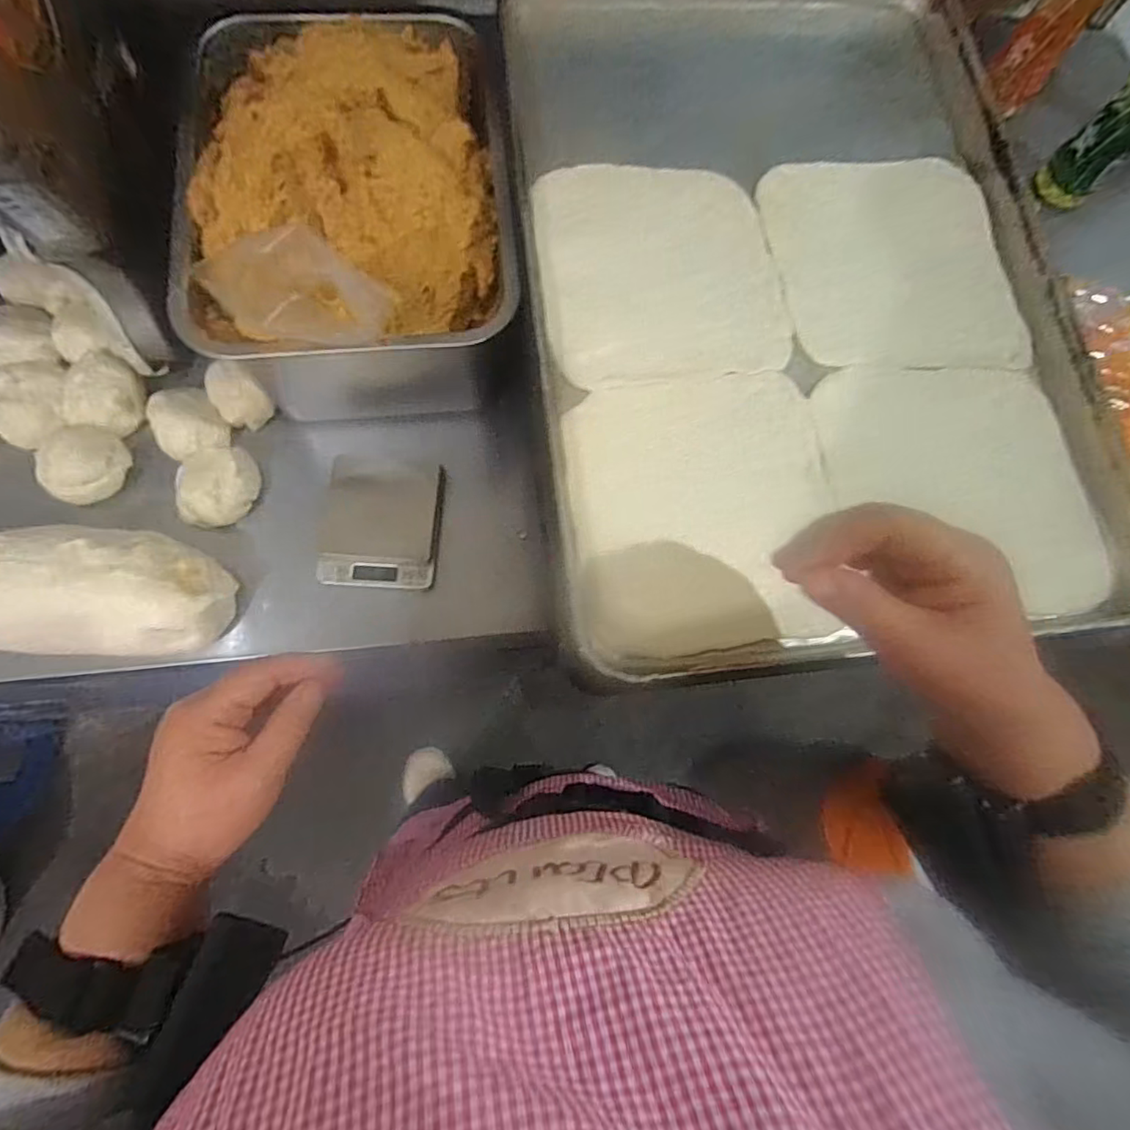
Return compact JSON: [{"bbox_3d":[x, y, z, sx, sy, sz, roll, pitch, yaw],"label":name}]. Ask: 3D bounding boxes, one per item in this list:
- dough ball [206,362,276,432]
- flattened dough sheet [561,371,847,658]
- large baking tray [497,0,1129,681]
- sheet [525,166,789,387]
[{"bbox_3d":[-0.311,-0.162,0.548,0.046,0.046,0.060,-42,82,-13],"label":"dough ball"},{"bbox_3d":[0.095,-0.042,0.396,0.179,0.011,0.193,-4,76,-5],"label":"flattened dough sheet"},{"bbox_3d":[0.172,-0.234,0.451,0.399,0.038,0.603,-6,75,-4],"label":"large baking tray"},{"bbox_3d":[0.071,-0.227,0.443,0.179,0.021,0.184,-8,75,-4],"label":"sheet"}]

